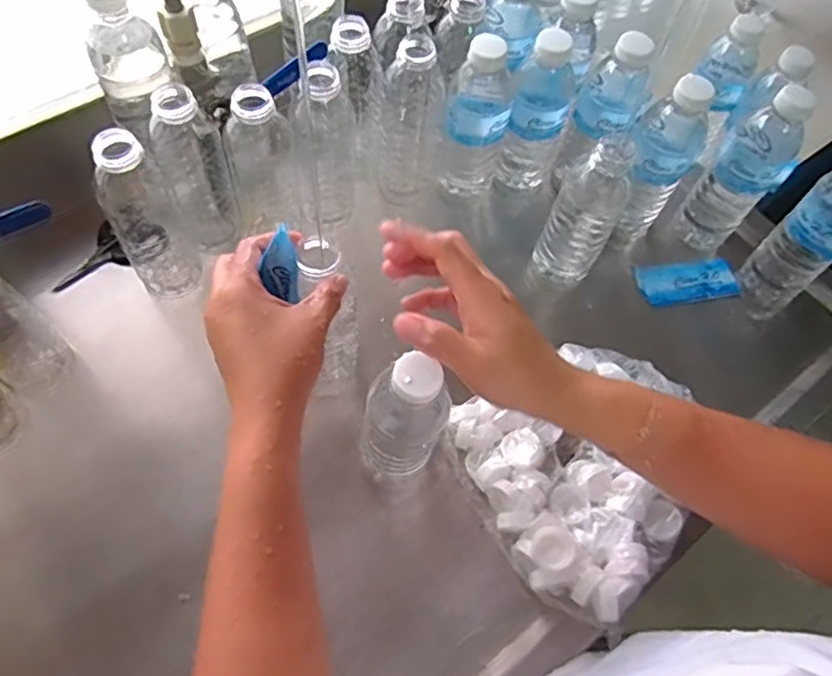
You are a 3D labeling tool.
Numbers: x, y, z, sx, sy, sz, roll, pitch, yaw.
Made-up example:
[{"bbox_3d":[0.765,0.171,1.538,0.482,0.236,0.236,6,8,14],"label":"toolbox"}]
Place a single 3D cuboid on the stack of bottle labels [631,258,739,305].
[{"bbox_3d":[0.275,-0.056,0.644,0.100,0.012,0.045,-7,62,-8],"label":"stack of bottle labels"}]

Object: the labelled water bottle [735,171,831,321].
[{"bbox_3d":[0.358,-0.093,0.573,0.060,0.180,0.057,-36,69,-20],"label":"labelled water bottle"}]

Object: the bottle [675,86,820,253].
[{"bbox_3d":[0.313,-0.158,0.603,0.062,0.177,0.071,36,65,15],"label":"bottle"}]

